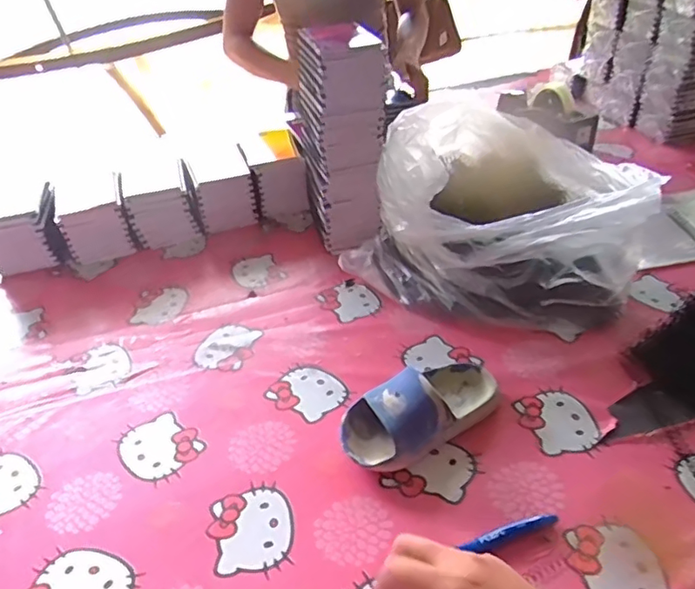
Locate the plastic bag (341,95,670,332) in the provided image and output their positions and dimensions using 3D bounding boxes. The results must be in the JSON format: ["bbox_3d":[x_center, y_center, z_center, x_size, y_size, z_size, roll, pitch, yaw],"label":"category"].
[{"bbox_3d":[0.217,-0.113,0.763,0.337,0.173,0.328,22,43,29],"label":"plastic bag"}]

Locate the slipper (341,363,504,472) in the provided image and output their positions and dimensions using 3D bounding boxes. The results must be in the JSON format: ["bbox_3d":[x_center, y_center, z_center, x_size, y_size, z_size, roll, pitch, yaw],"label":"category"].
[{"bbox_3d":[0.079,0.108,0.572,0.179,0.066,0.084,-20,41,-22],"label":"slipper"}]

